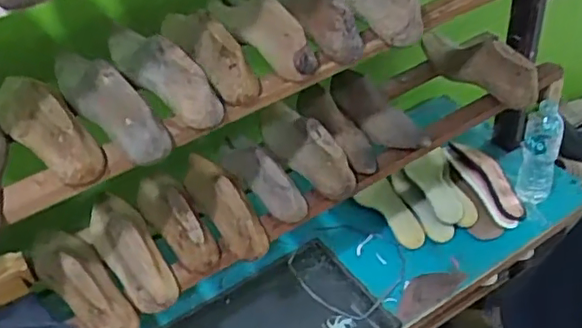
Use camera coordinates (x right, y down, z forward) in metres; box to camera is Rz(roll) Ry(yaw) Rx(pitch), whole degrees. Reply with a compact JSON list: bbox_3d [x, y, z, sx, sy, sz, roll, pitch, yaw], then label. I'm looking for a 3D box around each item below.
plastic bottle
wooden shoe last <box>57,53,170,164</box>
[{"bbox_3d":[0.477,-0.022,1.178,0.066,0.205,0.063,13,46,20],"label":"plastic bottle"},{"bbox_3d":[-0.229,-0.089,0.736,0.055,0.081,0.233,-33,48,-26],"label":"wooden shoe last"}]

